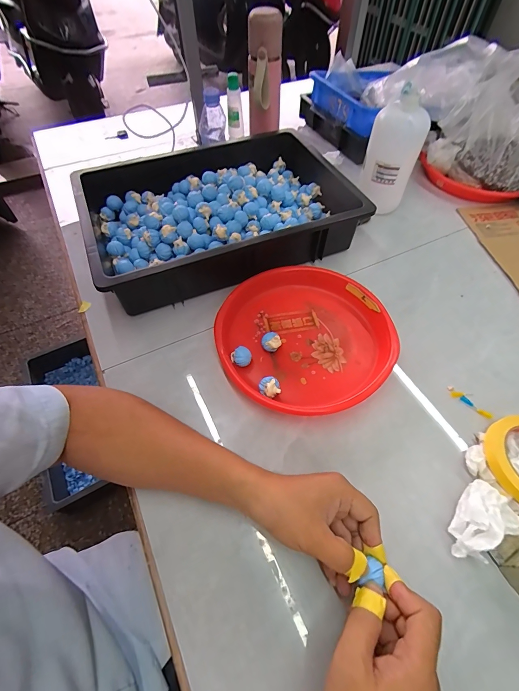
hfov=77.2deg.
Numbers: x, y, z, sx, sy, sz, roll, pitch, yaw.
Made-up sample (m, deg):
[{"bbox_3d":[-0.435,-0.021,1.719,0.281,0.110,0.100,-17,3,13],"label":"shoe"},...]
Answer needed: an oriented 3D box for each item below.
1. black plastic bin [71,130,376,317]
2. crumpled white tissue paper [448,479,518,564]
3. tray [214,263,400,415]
[{"bbox_3d":[-0.066,-0.240,0.605,0.456,0.109,0.313,-20,57,-11],"label":"black plastic bin"},{"bbox_3d":[0.235,0.184,0.348,0.091,0.034,0.059,-23,58,-13],"label":"crumpled white tissue paper"},{"bbox_3d":[0.066,-0.015,0.485,0.246,0.039,0.245,-1,55,2],"label":"tray"}]

